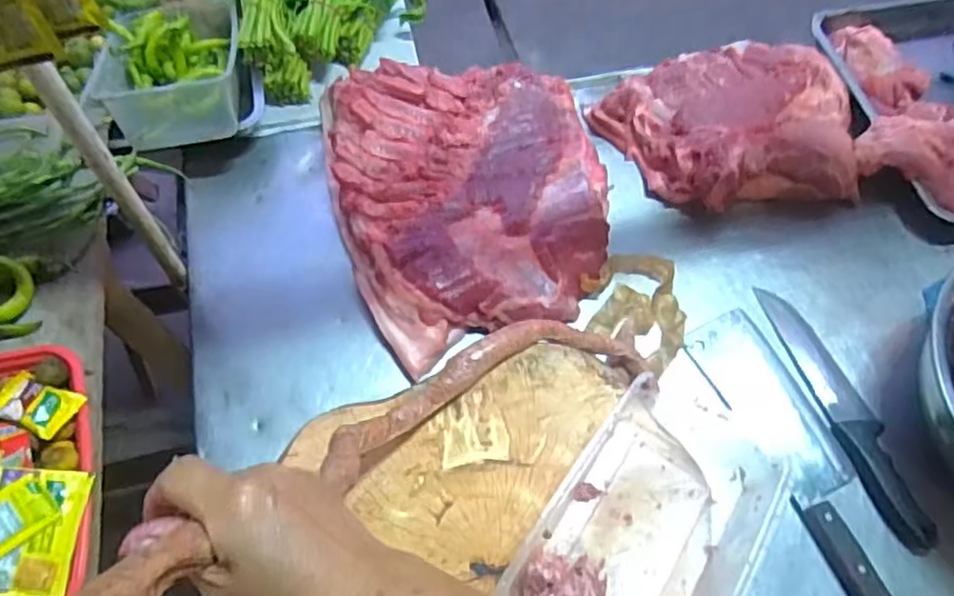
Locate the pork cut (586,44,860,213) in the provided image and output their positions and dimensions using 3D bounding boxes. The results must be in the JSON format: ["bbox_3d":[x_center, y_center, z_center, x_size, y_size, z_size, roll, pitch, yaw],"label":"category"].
[{"bbox_3d":[0.346,-0.239,0.883,0.340,0.078,0.247,-7,63,-8],"label":"pork cut"}]

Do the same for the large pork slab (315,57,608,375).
[{"bbox_3d":[-0.007,-0.131,0.814,0.322,0.052,0.390,-9,64,-9],"label":"large pork slab"}]

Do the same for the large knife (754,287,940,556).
[{"bbox_3d":[0.410,0.118,0.732,0.056,0.016,0.312,-15,65,-12],"label":"large knife"}]

